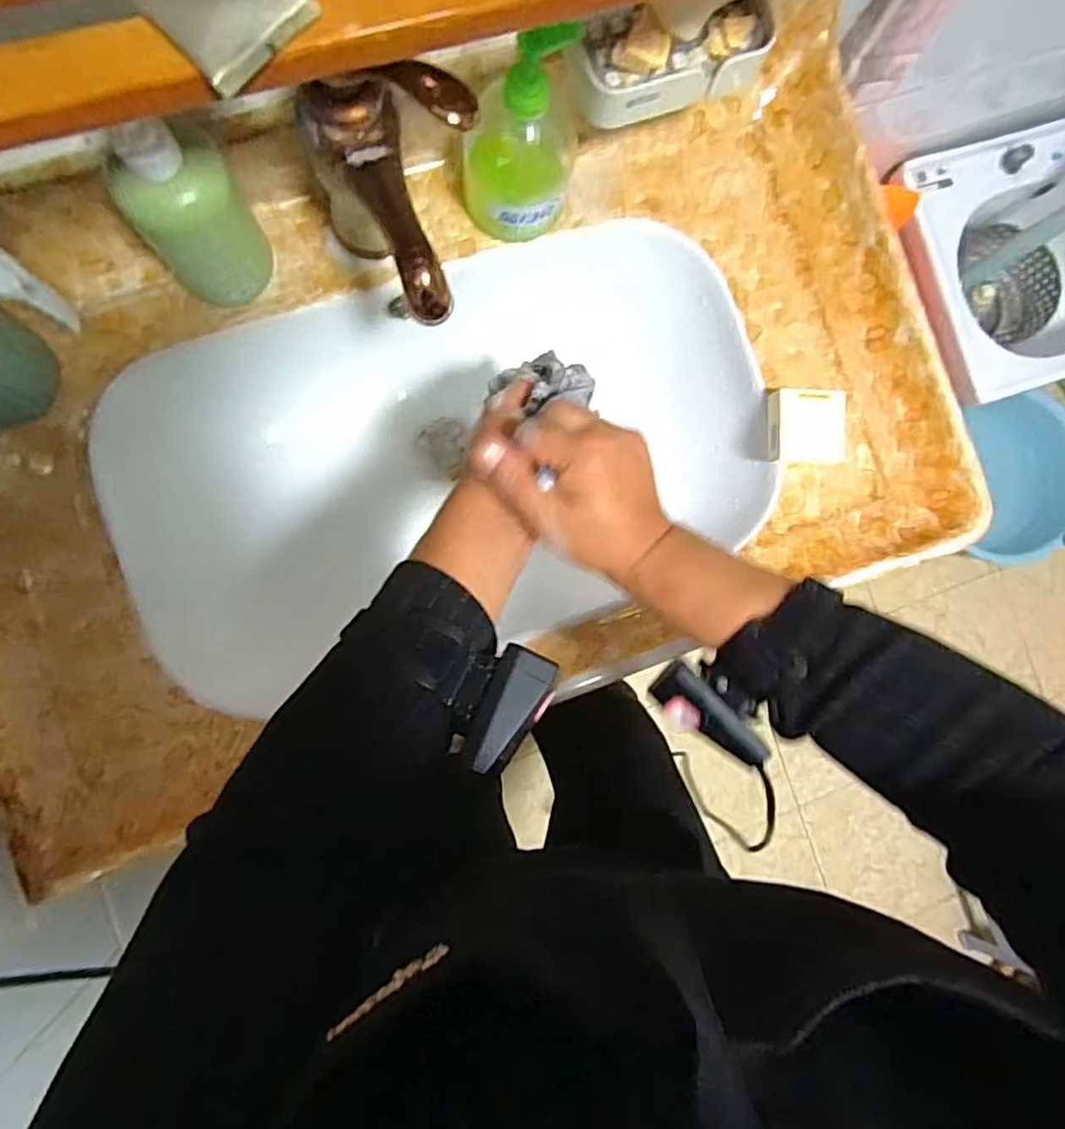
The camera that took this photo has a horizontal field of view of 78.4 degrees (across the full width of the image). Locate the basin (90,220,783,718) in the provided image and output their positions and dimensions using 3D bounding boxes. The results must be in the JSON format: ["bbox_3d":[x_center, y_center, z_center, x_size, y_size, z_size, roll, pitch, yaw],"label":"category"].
[{"bbox_3d":[-0.077,-0.097,0.616,0.554,0.154,0.334,-22,90,-7],"label":"basin"}]

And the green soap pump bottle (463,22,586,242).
[{"bbox_3d":[-0.008,-0.307,0.474,0.087,0.151,0.068,1,88,-7],"label":"green soap pump bottle"}]

